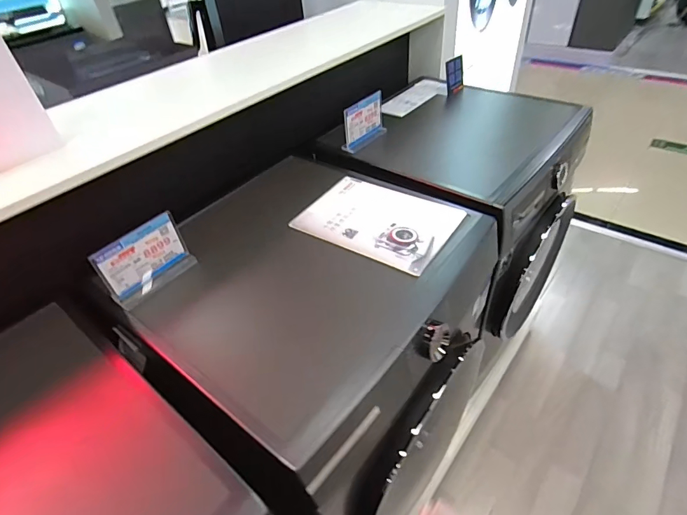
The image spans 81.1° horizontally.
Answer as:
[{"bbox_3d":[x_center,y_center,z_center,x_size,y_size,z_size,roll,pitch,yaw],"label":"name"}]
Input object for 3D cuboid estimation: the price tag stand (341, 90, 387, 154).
[{"bbox_3d":[0.055,-0.354,1.071,0.032,0.121,0.155,30,53,33],"label":"price tag stand"}]

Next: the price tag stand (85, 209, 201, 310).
[{"bbox_3d":[-0.352,0.005,0.721,0.024,0.121,0.153,27,51,31],"label":"price tag stand"}]

